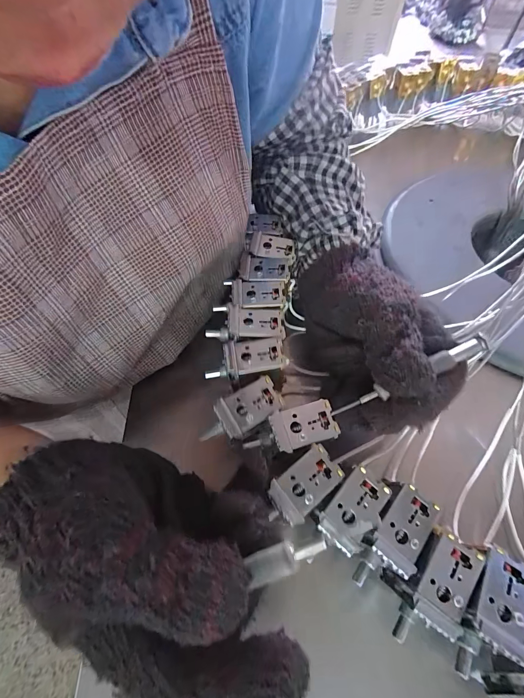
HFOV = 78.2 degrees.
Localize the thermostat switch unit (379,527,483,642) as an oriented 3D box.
[{"bbox_3d":[0.080,0.115,0.156,0.028,0.035,0.048,26,64,19],"label":"thermostat switch unit"}]

